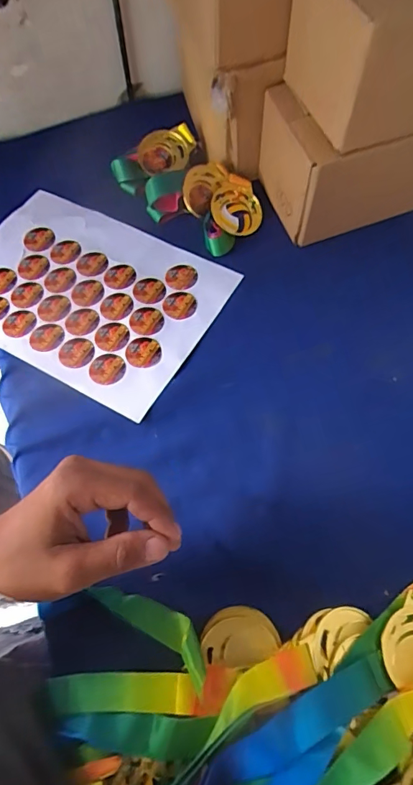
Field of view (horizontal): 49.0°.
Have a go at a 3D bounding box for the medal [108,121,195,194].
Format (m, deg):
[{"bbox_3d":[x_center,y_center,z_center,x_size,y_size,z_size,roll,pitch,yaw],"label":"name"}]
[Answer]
[{"bbox_3d":[-0.066,-0.301,0.584,0.110,0.046,0.026,-29,65,2],"label":"medal"}]

